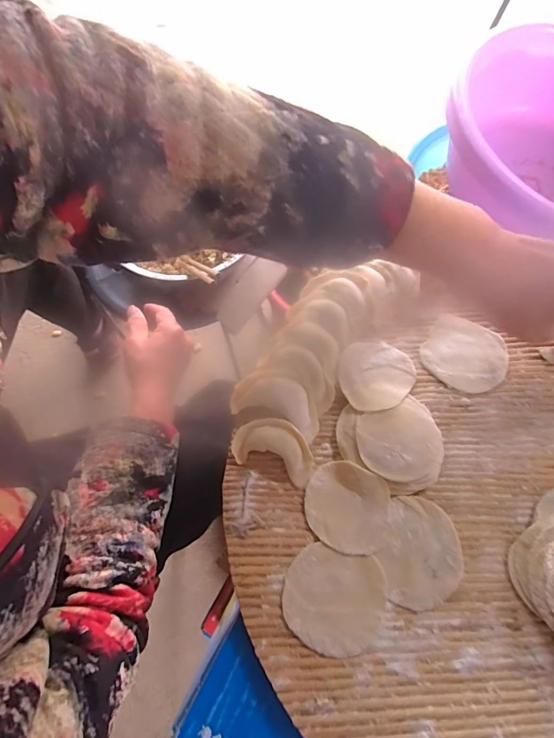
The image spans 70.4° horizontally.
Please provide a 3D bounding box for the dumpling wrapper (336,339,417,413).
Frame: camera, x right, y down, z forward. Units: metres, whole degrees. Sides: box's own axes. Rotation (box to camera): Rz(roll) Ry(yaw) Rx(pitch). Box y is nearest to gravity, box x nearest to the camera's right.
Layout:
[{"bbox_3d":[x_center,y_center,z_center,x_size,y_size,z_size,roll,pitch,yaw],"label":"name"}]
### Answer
[{"bbox_3d":[0.074,0.003,0.291,0.057,0.007,0.052,0,70,-1],"label":"dumpling wrapper"}]

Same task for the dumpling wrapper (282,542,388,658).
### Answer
[{"bbox_3d":[0.035,0.141,0.239,0.060,0.004,0.056,0,70,-1],"label":"dumpling wrapper"}]

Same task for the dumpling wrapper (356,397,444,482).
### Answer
[{"bbox_3d":[0.082,0.048,0.261,0.053,0.009,0.048,-18,72,-7],"label":"dumpling wrapper"}]

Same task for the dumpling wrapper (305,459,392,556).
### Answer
[{"bbox_3d":[0.046,0.090,0.256,0.054,0.008,0.052,0,70,-1],"label":"dumpling wrapper"}]

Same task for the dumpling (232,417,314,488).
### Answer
[{"bbox_3d":[-0.001,0.053,0.266,0.055,0.017,0.035,20,71,6],"label":"dumpling"}]

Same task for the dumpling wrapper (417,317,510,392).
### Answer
[{"bbox_3d":[0.143,-0.011,0.298,0.059,0.004,0.056,0,70,-1],"label":"dumpling wrapper"}]

